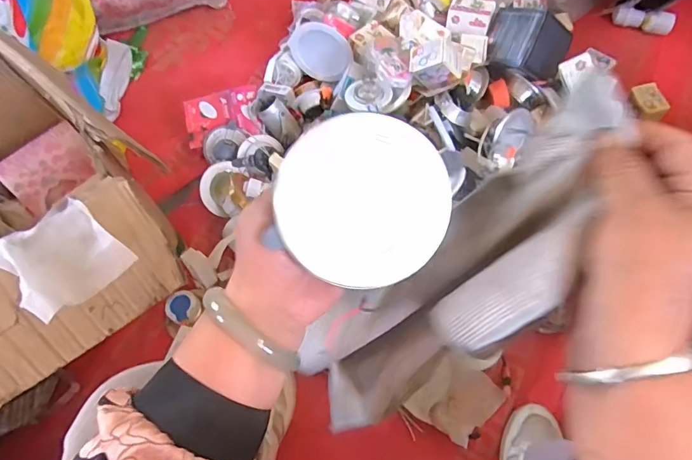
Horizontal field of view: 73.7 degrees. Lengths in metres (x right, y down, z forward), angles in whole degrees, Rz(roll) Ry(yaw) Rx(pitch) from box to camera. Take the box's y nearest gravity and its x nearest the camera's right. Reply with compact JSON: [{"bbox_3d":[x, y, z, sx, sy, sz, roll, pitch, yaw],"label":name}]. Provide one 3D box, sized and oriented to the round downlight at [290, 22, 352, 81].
[{"bbox_3d":[-0.055,-0.371,0.970,0.126,0.118,0.030,42,48,-20],"label":"round downlight"}]

